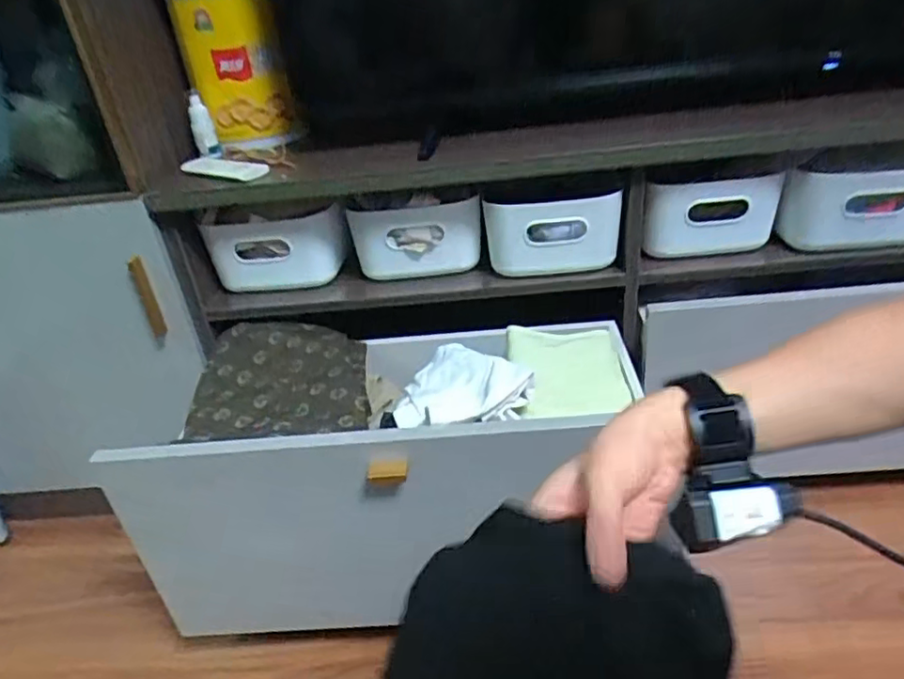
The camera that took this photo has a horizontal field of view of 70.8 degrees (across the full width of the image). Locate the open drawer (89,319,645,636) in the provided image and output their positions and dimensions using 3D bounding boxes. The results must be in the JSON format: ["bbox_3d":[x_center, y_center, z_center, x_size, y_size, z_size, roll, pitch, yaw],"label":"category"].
[{"bbox_3d":[-0.074,0.139,0.857,0.592,0.271,0.345,-6,32,3],"label":"open drawer"}]

